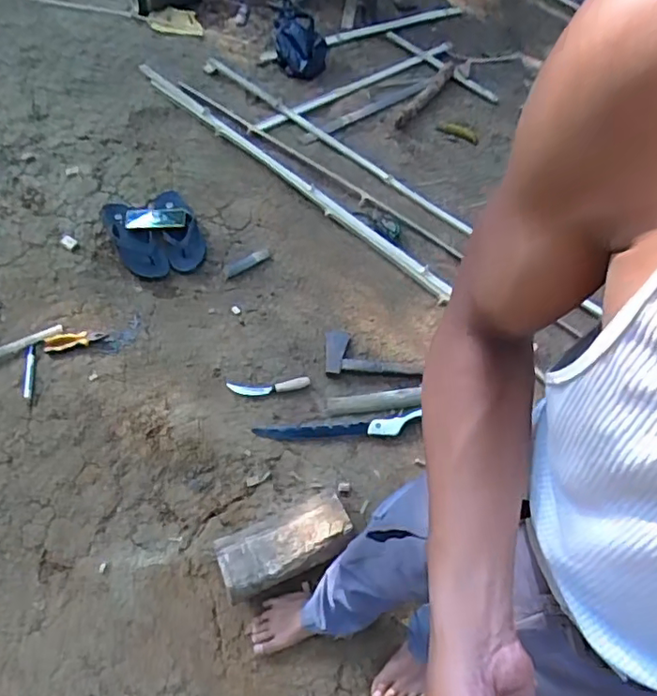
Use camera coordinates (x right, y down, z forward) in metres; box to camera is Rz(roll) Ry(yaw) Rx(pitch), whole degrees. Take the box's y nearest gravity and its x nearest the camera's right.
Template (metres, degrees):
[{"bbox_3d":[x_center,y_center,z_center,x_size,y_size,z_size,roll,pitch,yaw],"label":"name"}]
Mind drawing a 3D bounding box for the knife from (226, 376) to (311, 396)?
[{"bbox_3d":[-0.148,0.096,1.427,0.201,0.013,0.042,-3,62,-5],"label":"knife"}]

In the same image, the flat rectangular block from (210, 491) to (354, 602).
[{"bbox_3d":[-0.095,0.421,1.232,0.277,0.117,0.132,-20,66,-19],"label":"flat rectangular block"}]

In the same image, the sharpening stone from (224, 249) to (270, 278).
[{"bbox_3d":[-0.229,-0.241,1.618,0.135,0.019,0.033,-26,66,-16],"label":"sharpening stone"}]

